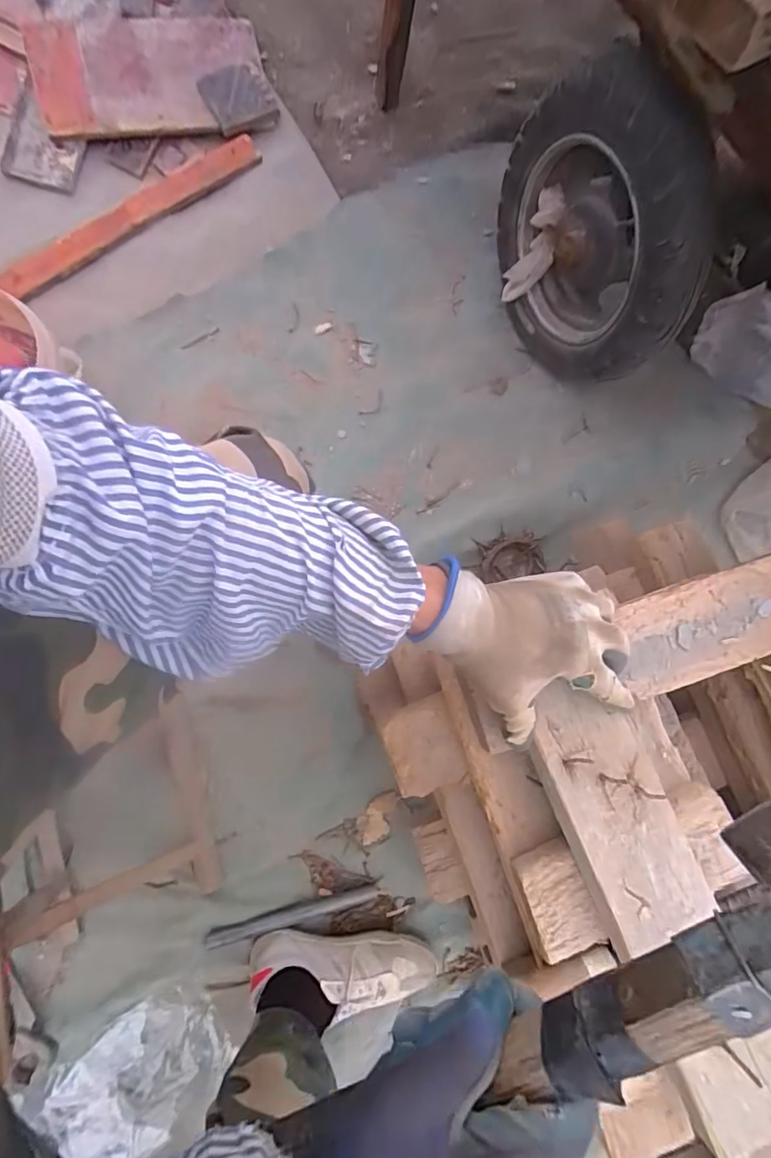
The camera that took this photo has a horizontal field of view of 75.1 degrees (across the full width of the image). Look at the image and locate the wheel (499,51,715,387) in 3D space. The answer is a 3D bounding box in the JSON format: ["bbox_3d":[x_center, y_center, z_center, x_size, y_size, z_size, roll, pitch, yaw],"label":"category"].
[{"bbox_3d":[0.302,-0.493,0.761,0.091,0.396,0.375,-23,83,-8],"label":"wheel"}]

